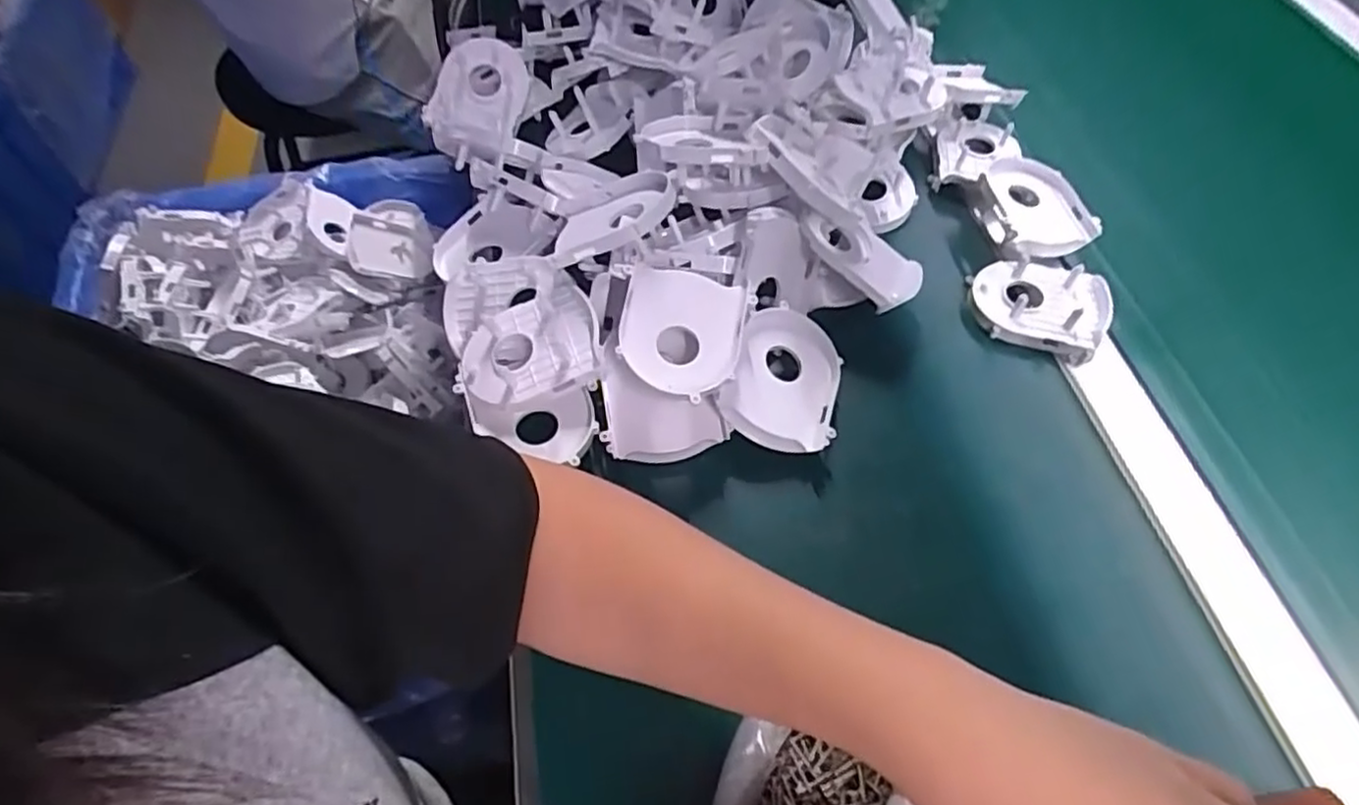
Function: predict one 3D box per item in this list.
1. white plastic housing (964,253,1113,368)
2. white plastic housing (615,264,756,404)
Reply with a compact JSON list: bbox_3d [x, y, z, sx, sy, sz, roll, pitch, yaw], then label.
[{"bbox_3d":[0.235,-0.064,0.467,0.083,0.035,0.065,22,60,13],"label":"white plastic housing"},{"bbox_3d":[0.000,-0.037,0.388,0.066,0.034,0.074,14,58,8],"label":"white plastic housing"}]

